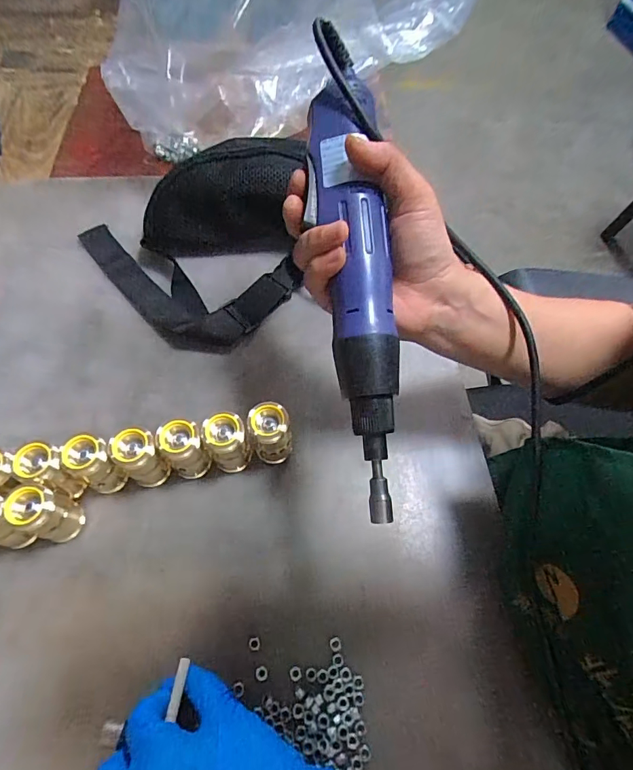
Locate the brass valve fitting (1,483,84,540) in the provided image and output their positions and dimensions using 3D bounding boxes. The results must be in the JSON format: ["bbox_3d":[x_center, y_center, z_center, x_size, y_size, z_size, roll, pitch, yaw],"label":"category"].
[{"bbox_3d":[-0.197,0.096,0.325,0.026,0.066,0.027,19,62,6],"label":"brass valve fitting"}]

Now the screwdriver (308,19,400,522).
[{"bbox_3d":[0.024,-0.071,0.253,0.038,0.030,0.285,-6,87,-7],"label":"screwdriver"}]

